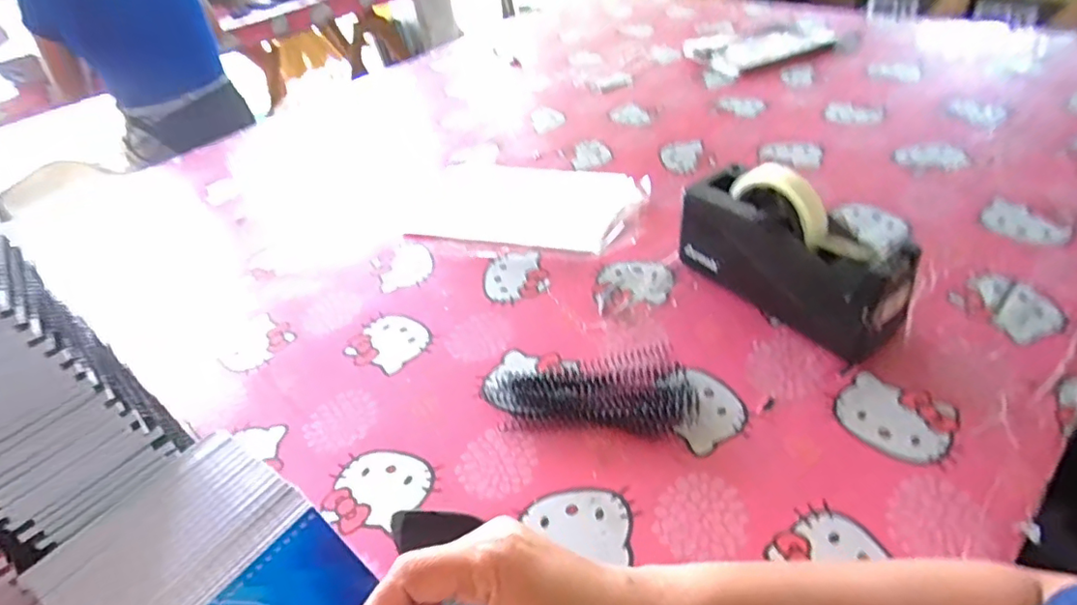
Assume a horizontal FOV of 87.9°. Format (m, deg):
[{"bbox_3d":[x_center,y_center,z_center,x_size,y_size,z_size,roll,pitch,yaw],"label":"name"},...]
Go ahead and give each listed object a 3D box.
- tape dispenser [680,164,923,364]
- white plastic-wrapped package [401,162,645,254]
[{"bbox_3d":[0.231,-0.051,0.514,0.073,0.123,0.203,-31,47,-24],"label":"tape dispenser"},{"bbox_3d":[-0.022,-0.132,0.748,0.327,0.023,0.201,6,42,24],"label":"white plastic-wrapped package"}]

